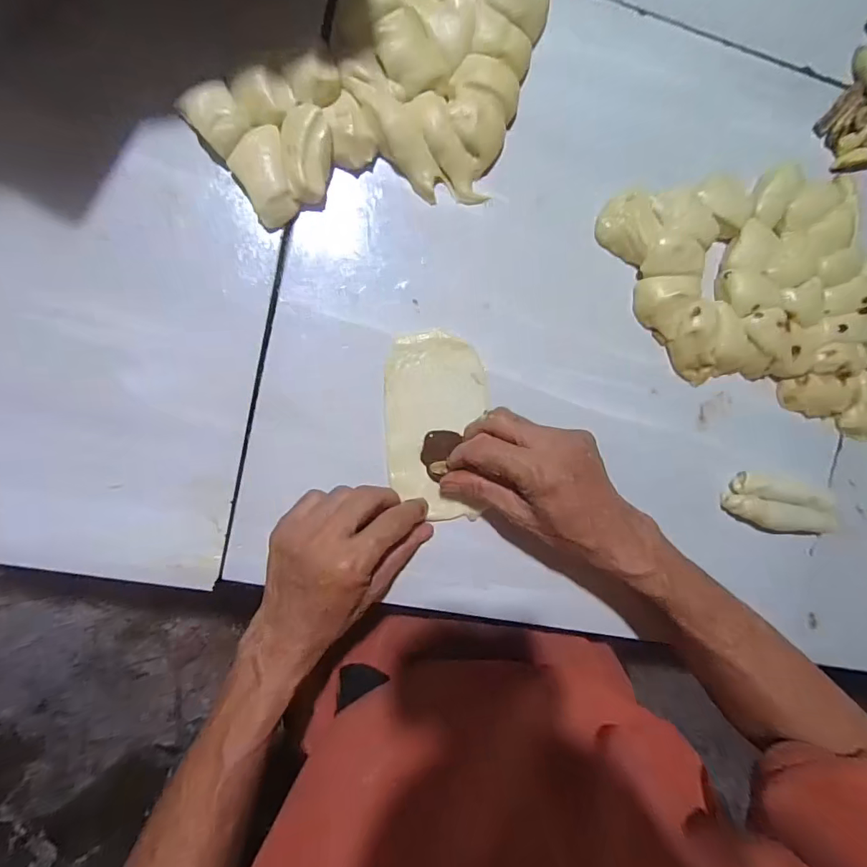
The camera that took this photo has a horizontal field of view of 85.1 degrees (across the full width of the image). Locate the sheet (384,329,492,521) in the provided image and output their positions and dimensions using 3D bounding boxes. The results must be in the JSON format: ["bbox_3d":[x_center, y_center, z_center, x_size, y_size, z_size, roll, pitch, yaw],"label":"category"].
[{"bbox_3d":[0.004,-0.005,0.363,0.078,0.007,0.141,-3,95,-8],"label":"sheet"}]

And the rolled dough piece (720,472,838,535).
[{"bbox_3d":[0.305,0.063,0.409,0.107,0.023,0.040,14,93,-9],"label":"rolled dough piece"}]

